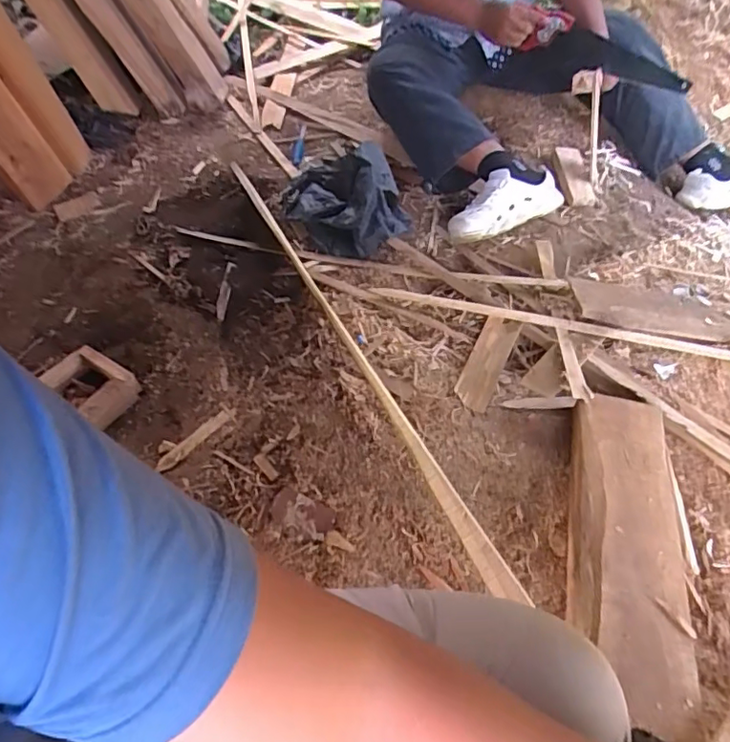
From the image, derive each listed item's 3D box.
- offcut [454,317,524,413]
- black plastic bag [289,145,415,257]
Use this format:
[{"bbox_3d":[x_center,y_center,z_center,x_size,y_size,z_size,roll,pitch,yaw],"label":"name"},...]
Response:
[{"bbox_3d":[0.201,-0.015,0.927,0.057,0.010,0.180,20,61,21],"label":"offcut"},{"bbox_3d":[-0.049,-0.365,1.136,0.196,0.134,0.295,-23,51,-20],"label":"black plastic bag"}]

